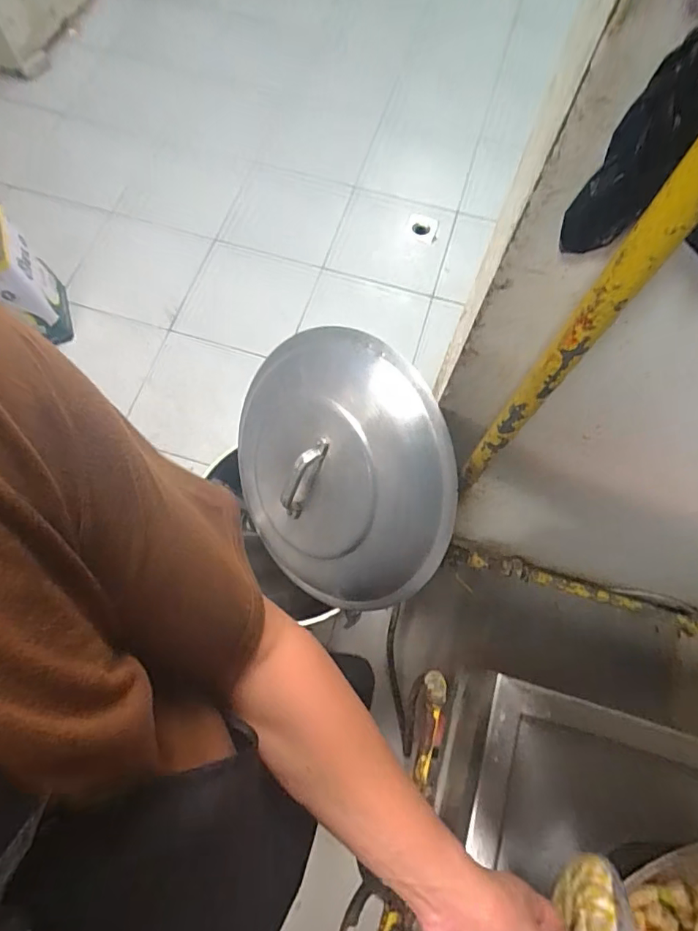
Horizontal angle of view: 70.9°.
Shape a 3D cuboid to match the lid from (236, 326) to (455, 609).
[{"bbox_3d":[-0.029,0.012,0.698,0.358,0.068,0.389,8,104,34],"label":"lid"}]

